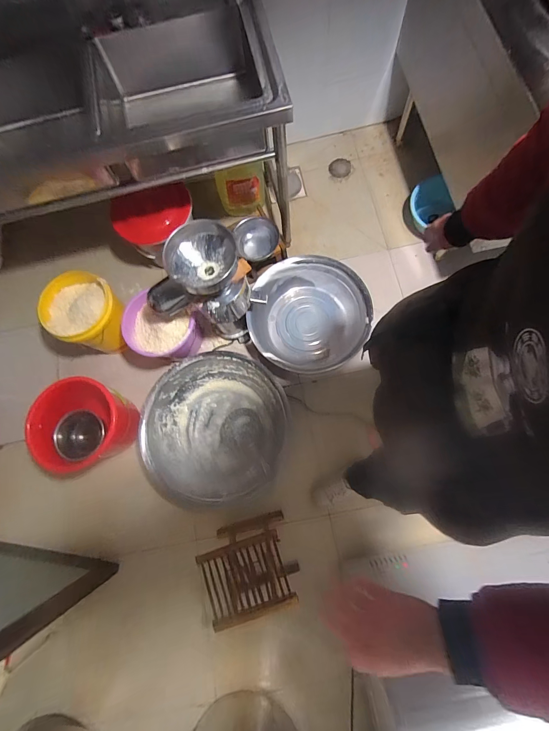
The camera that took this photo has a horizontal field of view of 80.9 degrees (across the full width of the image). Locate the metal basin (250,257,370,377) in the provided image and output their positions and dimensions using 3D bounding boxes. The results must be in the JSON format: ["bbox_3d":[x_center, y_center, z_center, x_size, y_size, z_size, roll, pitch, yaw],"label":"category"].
[{"bbox_3d":[0.169,-0.245,1.558,0.557,0.237,0.558,-1,77,3],"label":"metal basin"}]

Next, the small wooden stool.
[{"bbox_3d":[-0.095,0.791,1.284,0.300,0.341,0.261,-18,77,-1],"label":"small wooden stool"}]

